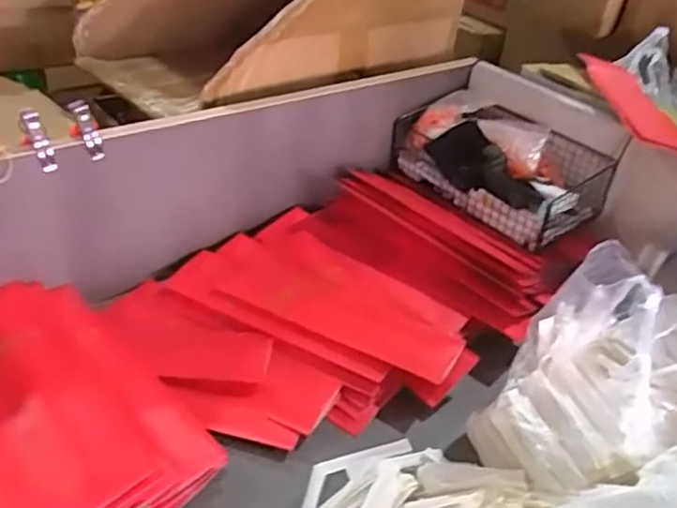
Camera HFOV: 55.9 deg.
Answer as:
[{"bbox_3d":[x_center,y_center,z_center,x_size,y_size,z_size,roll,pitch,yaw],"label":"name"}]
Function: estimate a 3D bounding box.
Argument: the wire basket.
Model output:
[{"bbox_3d":[0.224,-0.132,0.894,0.156,0.097,0.271,-24,46,-36],"label":"wire basket"}]

